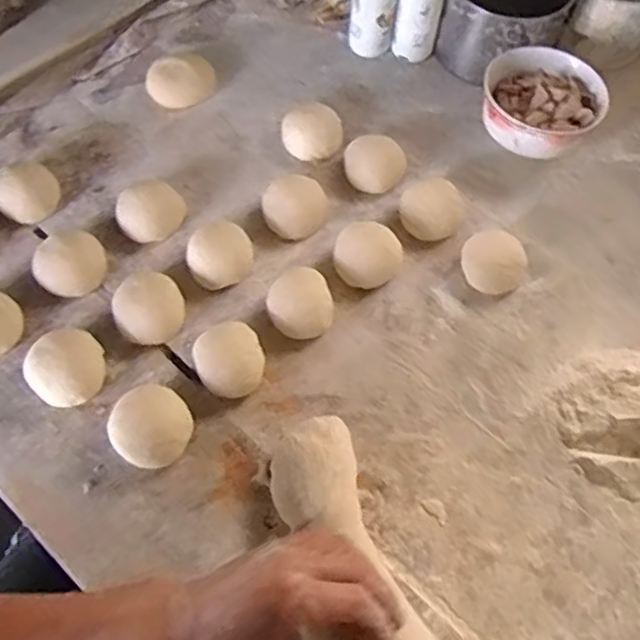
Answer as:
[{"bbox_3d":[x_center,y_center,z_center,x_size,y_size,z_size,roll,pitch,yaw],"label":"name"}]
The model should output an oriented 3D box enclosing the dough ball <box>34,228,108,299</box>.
[{"bbox_3d":[-0.231,-0.053,0.623,0.062,0.025,0.061,1,61,-2],"label":"dough ball"}]

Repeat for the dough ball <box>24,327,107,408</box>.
[{"bbox_3d":[-0.214,0.038,0.566,0.061,0.038,0.061,1,61,-2],"label":"dough ball"}]

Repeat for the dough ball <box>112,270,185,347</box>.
[{"bbox_3d":[-0.151,-0.010,0.594,0.057,0.036,0.054,1,61,-2],"label":"dough ball"}]

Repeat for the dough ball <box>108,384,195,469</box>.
[{"bbox_3d":[-0.137,0.089,0.551,0.061,0.033,0.062,1,61,-2],"label":"dough ball"}]

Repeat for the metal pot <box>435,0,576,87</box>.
[{"bbox_3d":[0.208,-0.345,0.761,0.132,0.090,0.133,1,61,-2],"label":"metal pot"}]

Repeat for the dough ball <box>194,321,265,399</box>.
[{"bbox_3d":[-0.078,0.035,0.581,0.056,0.038,0.059,1,61,-2],"label":"dough ball"}]

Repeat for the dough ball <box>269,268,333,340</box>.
[{"bbox_3d":[-0.018,-0.019,0.610,0.057,0.034,0.064,2,61,-1],"label":"dough ball"}]

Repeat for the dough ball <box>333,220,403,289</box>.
[{"bbox_3d":[0.045,-0.062,0.642,0.061,0.028,0.061,1,61,-2],"label":"dough ball"}]

